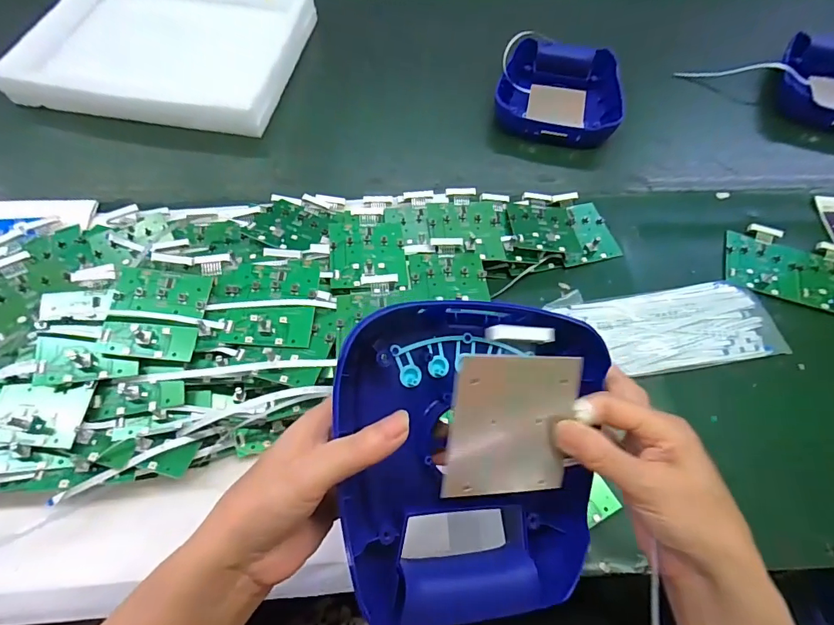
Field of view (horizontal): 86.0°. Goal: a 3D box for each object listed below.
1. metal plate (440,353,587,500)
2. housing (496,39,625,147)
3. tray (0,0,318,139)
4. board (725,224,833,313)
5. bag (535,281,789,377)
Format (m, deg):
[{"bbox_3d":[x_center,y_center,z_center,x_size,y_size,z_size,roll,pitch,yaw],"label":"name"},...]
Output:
[{"bbox_3d":[0.054,0.063,0.248,0.075,0.004,0.077,5,96,-19],"label":"metal plate"},{"bbox_3d":[0.206,-0.314,0.645,0.165,0.049,0.192,14,60,6],"label":"housing"},{"bbox_3d":[-0.357,-0.398,0.660,0.346,0.055,0.304,8,60,3],"label":"tray"},{"bbox_3d":[0.433,-0.049,0.507,0.152,0.009,0.099,18,61,9],"label":"board"},{"bbox_3d":[0.263,0.013,0.463,0.225,0.015,0.094,-4,60,-4],"label":"bag"}]

